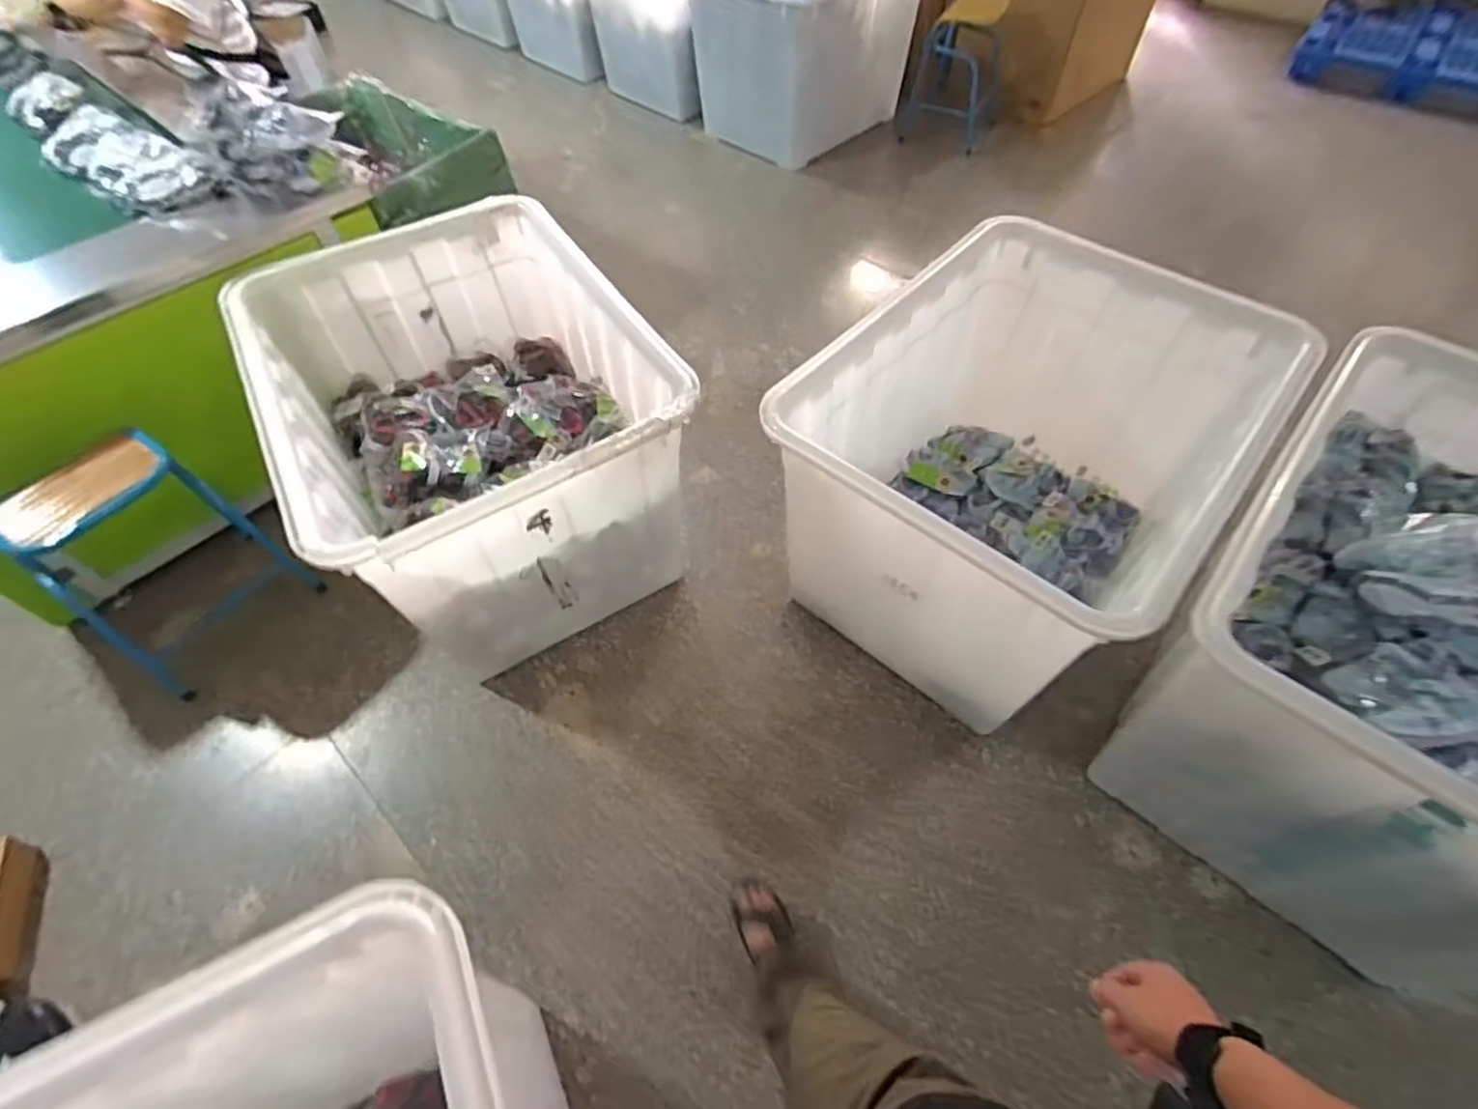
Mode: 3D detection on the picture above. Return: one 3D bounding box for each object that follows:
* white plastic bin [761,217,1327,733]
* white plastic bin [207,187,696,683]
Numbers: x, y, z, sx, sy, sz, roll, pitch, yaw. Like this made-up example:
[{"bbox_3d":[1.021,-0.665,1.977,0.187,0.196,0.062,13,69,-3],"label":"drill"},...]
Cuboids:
[{"bbox_3d":[0.568,-0.161,1.488,0.764,0.637,0.834,37,63,24],"label":"white plastic bin"},{"bbox_3d":[-0.601,-0.280,1.611,0.724,0.603,0.946,-26,58,-16],"label":"white plastic bin"}]

